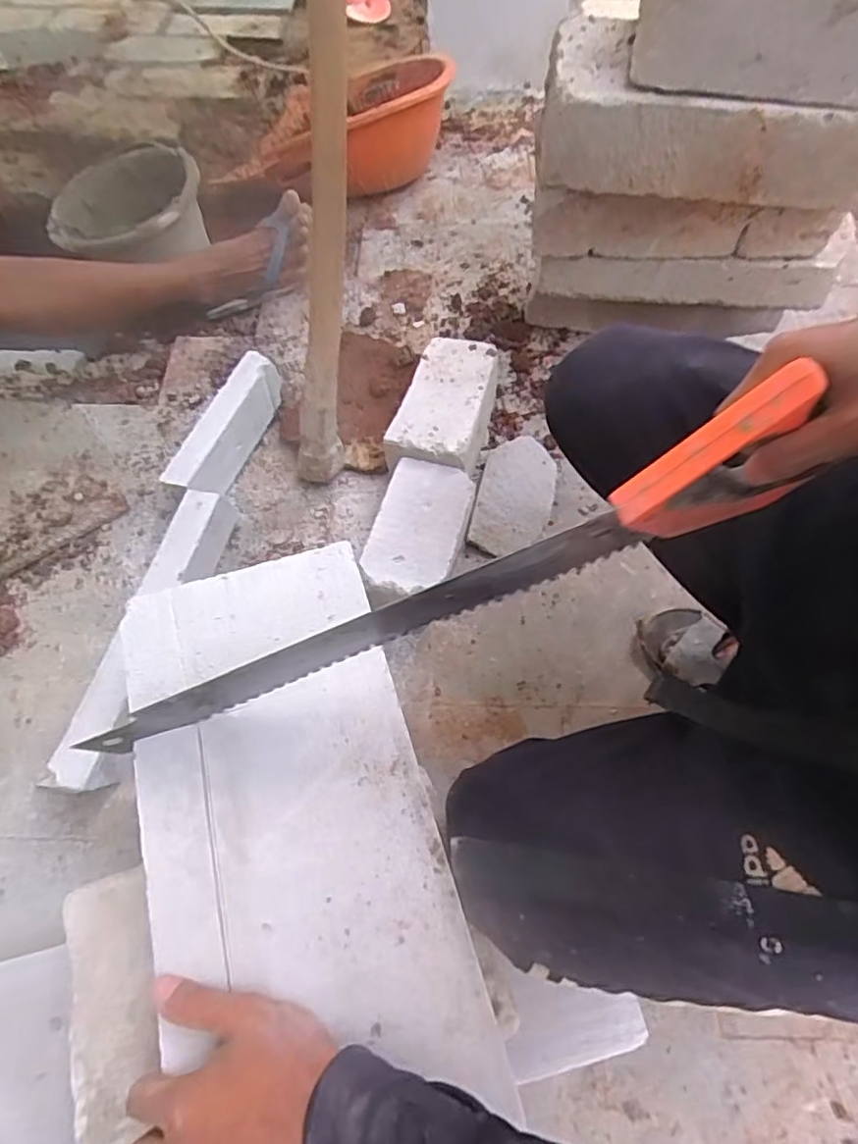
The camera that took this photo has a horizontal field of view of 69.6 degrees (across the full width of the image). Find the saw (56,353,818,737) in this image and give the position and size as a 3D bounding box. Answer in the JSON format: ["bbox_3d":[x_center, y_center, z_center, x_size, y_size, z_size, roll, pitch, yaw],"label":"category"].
[{"bbox_3d":[-0.006,0.022,0.397,0.469,0.108,0.022,-25,61,13],"label":"saw"}]

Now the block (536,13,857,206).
[{"bbox_3d":[0.318,-0.526,0.719,0.371,0.122,0.172,5,62,3],"label":"block"}]

